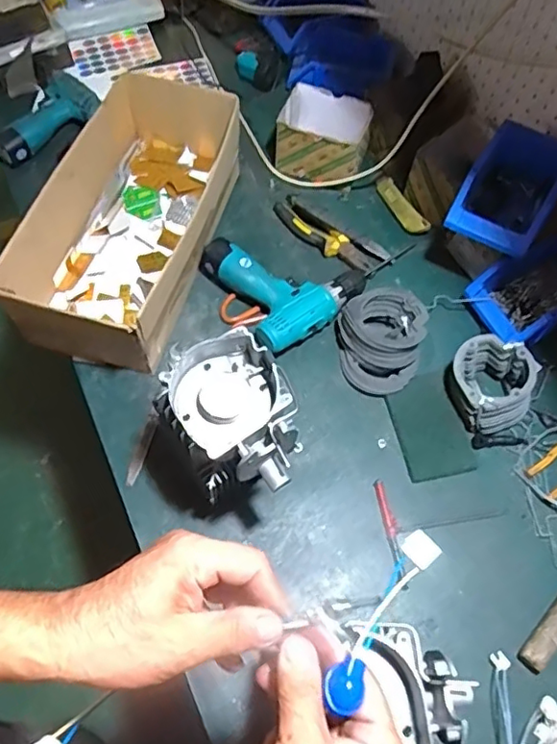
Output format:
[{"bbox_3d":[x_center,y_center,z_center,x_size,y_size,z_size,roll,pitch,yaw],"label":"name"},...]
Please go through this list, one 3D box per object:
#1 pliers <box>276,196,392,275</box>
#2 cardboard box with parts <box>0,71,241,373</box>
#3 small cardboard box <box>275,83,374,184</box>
[{"bbox_3d":[0.080,-0.217,0.921,0.206,0.027,0.053,32,65,13],"label":"pliers"},{"bbox_3d":[-0.201,-0.224,0.847,0.205,0.137,0.439,15,62,5],"label":"cardboard box with parts"},{"bbox_3d":[0.079,-0.391,0.974,0.154,0.093,0.124,14,62,4],"label":"small cardboard box"}]

